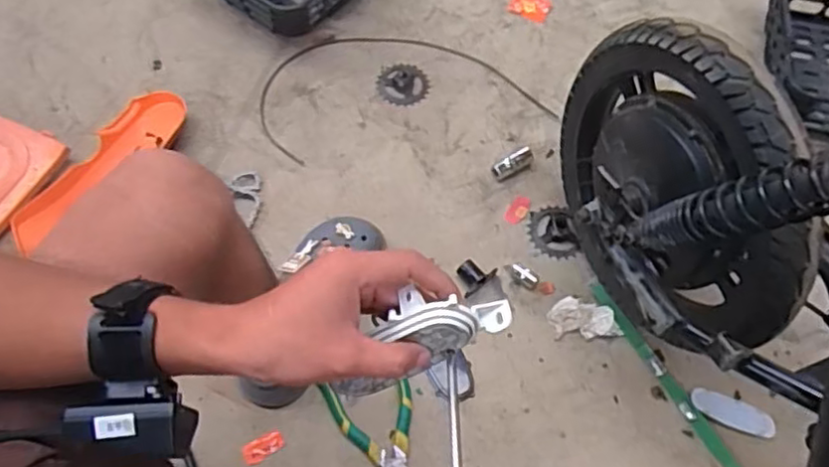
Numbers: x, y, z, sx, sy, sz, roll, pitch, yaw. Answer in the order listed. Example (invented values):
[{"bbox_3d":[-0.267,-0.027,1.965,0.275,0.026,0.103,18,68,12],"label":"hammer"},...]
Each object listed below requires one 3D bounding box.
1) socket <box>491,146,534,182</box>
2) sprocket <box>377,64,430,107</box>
[{"bbox_3d":[0.153,-0.108,1.012,0.072,0.019,0.025,-34,69,-16],"label":"socket"},{"bbox_3d":[-0.019,-0.247,1.087,0.087,0.005,0.086,1,64,-1],"label":"sprocket"}]

